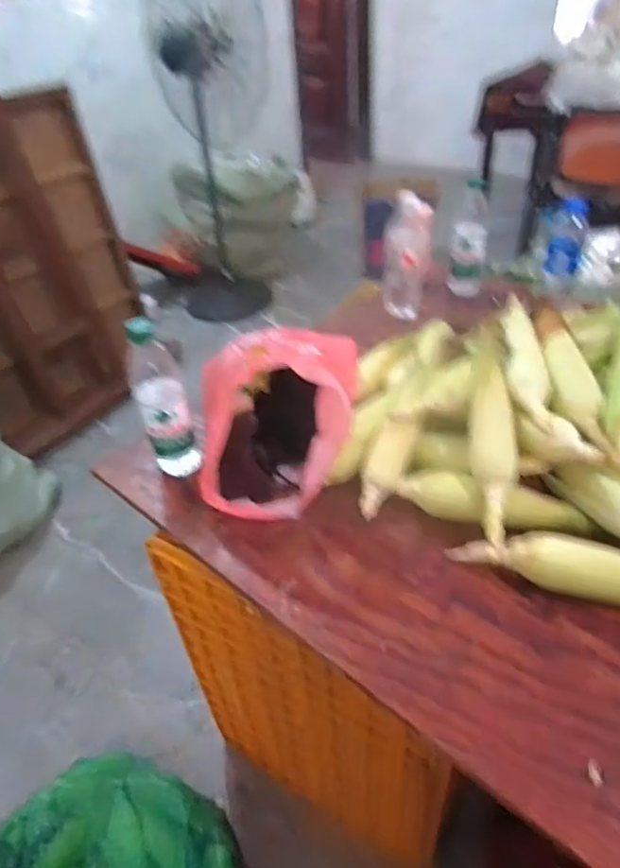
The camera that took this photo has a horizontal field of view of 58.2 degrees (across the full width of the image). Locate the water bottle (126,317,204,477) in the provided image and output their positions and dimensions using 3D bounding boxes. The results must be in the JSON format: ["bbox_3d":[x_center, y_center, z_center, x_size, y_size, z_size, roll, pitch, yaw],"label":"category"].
[{"bbox_3d":[-0.198,-0.047,0.745,0.066,0.217,0.062,-15,40,-12],"label":"water bottle"}]

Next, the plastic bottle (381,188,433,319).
[{"bbox_3d":[0.184,-0.340,1.076,0.079,0.227,0.068,2,40,8],"label":"plastic bottle"}]

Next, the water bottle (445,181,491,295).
[{"bbox_3d":[0.327,-0.397,1.141,0.069,0.220,0.084,9,41,16],"label":"water bottle"}]

